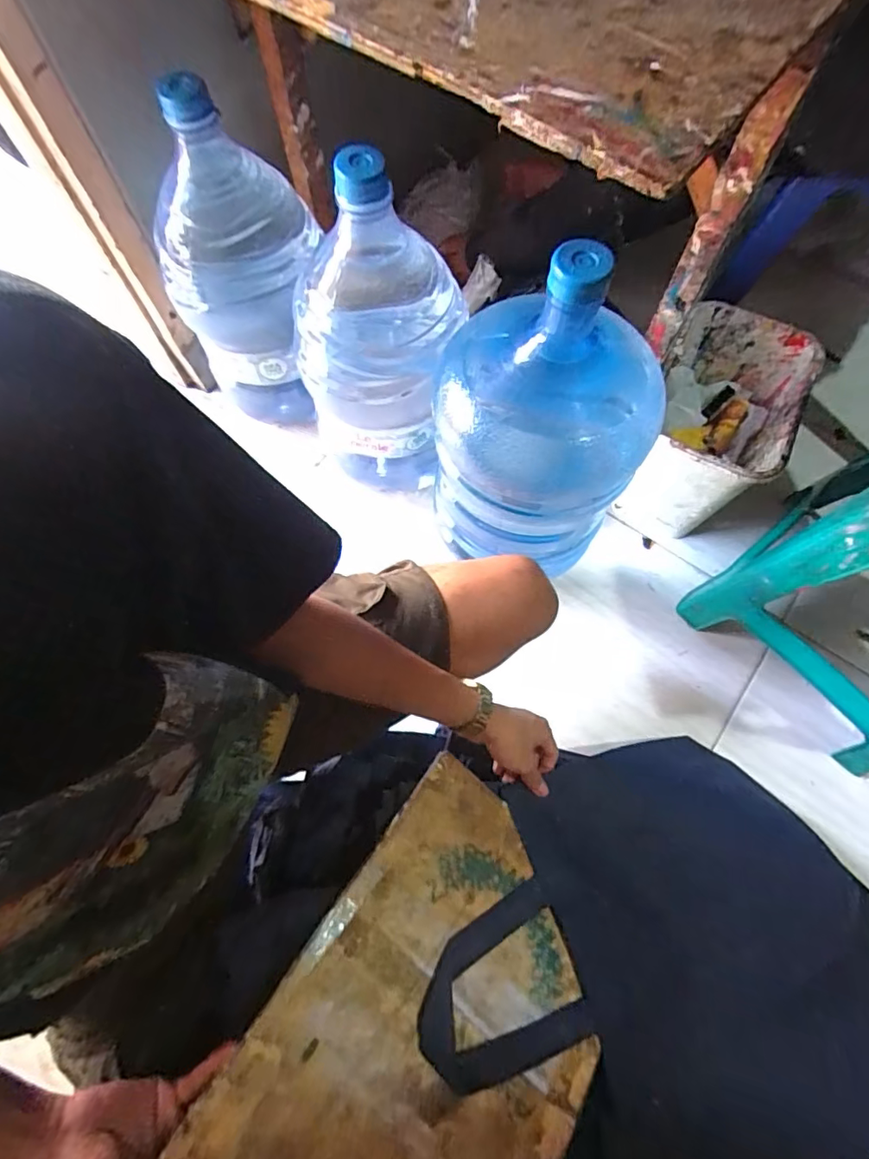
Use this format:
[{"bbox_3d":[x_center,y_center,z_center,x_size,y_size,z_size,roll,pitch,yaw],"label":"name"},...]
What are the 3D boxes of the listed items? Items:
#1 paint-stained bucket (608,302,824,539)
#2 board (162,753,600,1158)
[{"bbox_3d":[0.416,-0.231,0.819,0.189,0.213,0.277,27,71,12],"label":"paint-stained bucket"},{"bbox_3d":[0.004,0.404,0.453,0.280,0.011,0.391,41,56,2],"label":"board"}]

